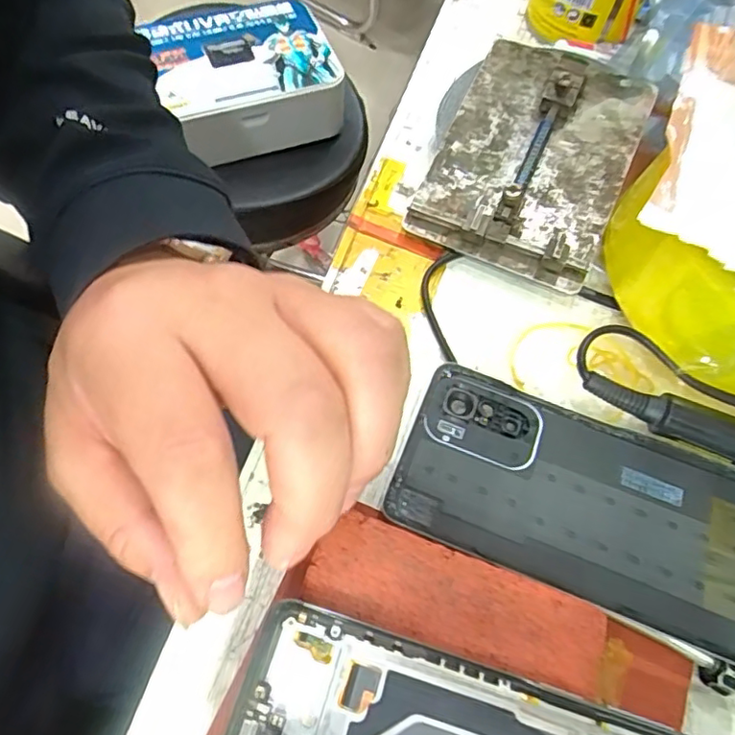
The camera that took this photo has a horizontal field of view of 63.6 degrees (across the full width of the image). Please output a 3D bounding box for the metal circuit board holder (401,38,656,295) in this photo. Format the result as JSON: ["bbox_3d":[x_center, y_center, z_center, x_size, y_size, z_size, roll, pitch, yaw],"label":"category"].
[{"bbox_3d":[0.083,-0.106,0.296,0.089,0.031,0.125,24,68,9],"label":"metal circuit board holder"}]

